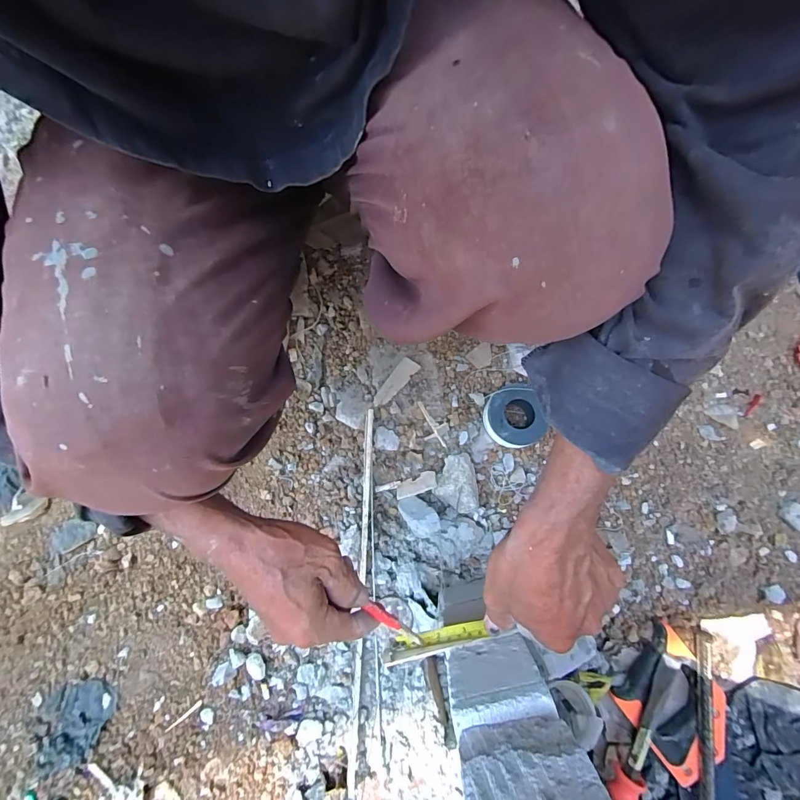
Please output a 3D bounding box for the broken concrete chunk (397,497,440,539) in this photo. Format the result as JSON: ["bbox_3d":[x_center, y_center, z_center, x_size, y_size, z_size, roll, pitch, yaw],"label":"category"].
[{"bbox_3d":[0.026,0.157,0.548,0.039,0.063,0.058,-36,81,-5],"label":"broken concrete chunk"}]

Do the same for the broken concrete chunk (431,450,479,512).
[{"bbox_3d":[0.078,0.116,0.563,0.057,0.024,0.078,-1,80,1],"label":"broken concrete chunk"}]

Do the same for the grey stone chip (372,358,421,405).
[{"bbox_3d":[-0.008,-0.026,0.603,0.027,0.006,0.086,40,83,7],"label":"grey stone chip"}]

